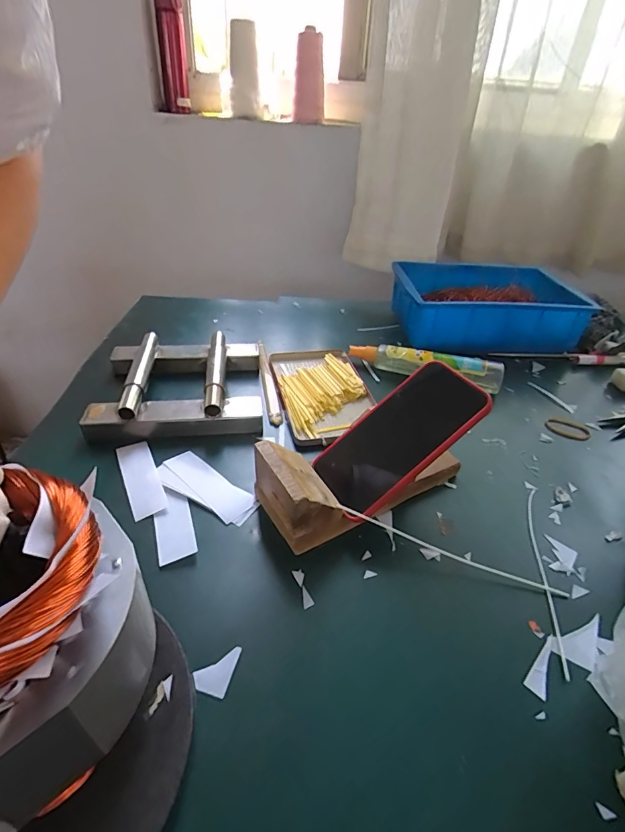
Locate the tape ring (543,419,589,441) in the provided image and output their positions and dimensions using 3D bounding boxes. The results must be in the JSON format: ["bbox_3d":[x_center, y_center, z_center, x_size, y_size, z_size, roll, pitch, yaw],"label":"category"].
[{"bbox_3d":[0.320,0.016,0.536,0.049,0.004,0.043,31,44,31],"label":"tape ring"}]

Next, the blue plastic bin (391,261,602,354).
[{"bbox_3d":[0.287,-0.186,0.735,0.295,0.089,0.204,2,37,-4],"label":"blue plastic bin"}]

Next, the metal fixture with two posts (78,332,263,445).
[{"bbox_3d":[-0.158,-0.047,0.542,0.210,0.040,0.184,-1,37,-8],"label":"metal fixture with two posts"}]

